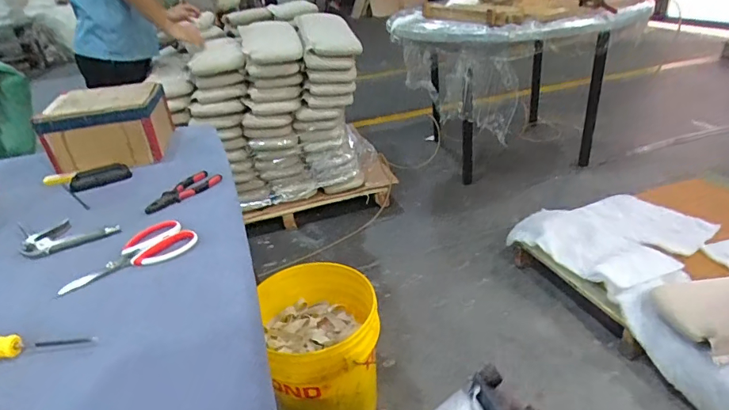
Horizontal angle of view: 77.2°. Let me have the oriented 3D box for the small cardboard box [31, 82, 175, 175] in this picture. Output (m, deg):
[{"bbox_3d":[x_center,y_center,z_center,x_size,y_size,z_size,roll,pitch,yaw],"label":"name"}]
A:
[{"bbox_3d":[-0.582,-0.185,1.049,0.226,0.134,0.233,-12,30,-13],"label":"small cardboard box"}]

